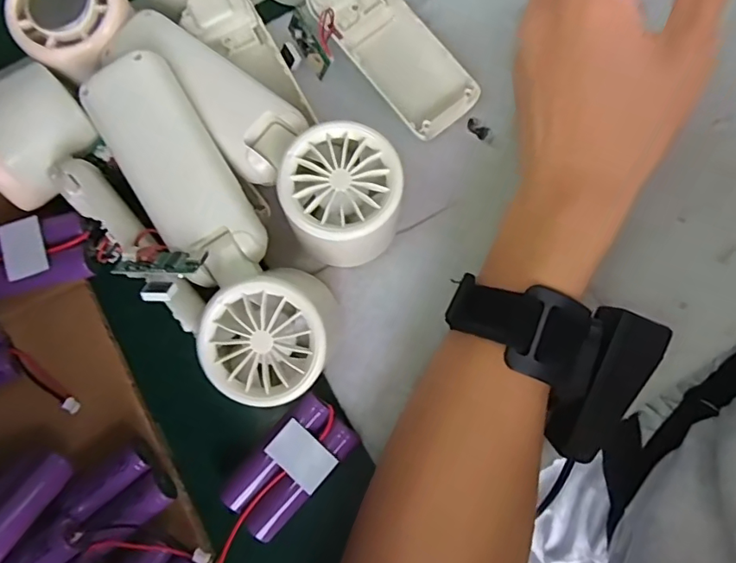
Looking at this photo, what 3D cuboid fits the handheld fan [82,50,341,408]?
[{"bbox_3d":[-0.072,-0.020,0.241,0.062,0.054,0.165,-30,81,-4],"label":"handheld fan"}]

